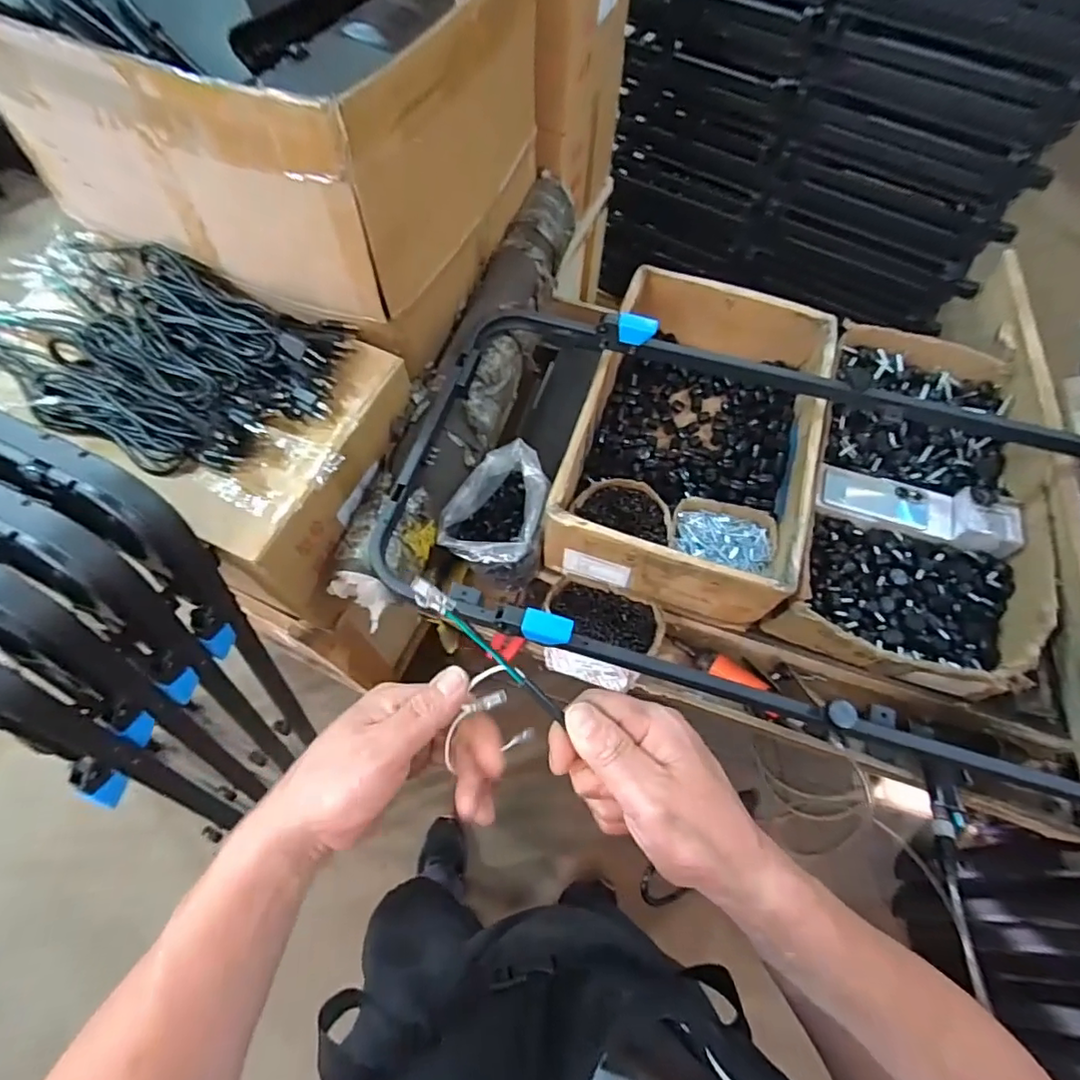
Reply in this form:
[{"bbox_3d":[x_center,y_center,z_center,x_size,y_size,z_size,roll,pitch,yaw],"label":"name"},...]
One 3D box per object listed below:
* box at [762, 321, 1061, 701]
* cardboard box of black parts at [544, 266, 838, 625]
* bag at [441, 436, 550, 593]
[{"bbox_3d":[0.601,-0.079,0.915,0.354,0.122,0.628,17,65,8],"label":"box"},{"bbox_3d":[0.255,-0.173,0.929,0.343,0.164,0.554,17,65,8],"label":"cardboard box of black parts"},{"bbox_3d":[-0.055,-0.028,0.886,0.136,0.178,0.180,19,66,9],"label":"bag"}]

